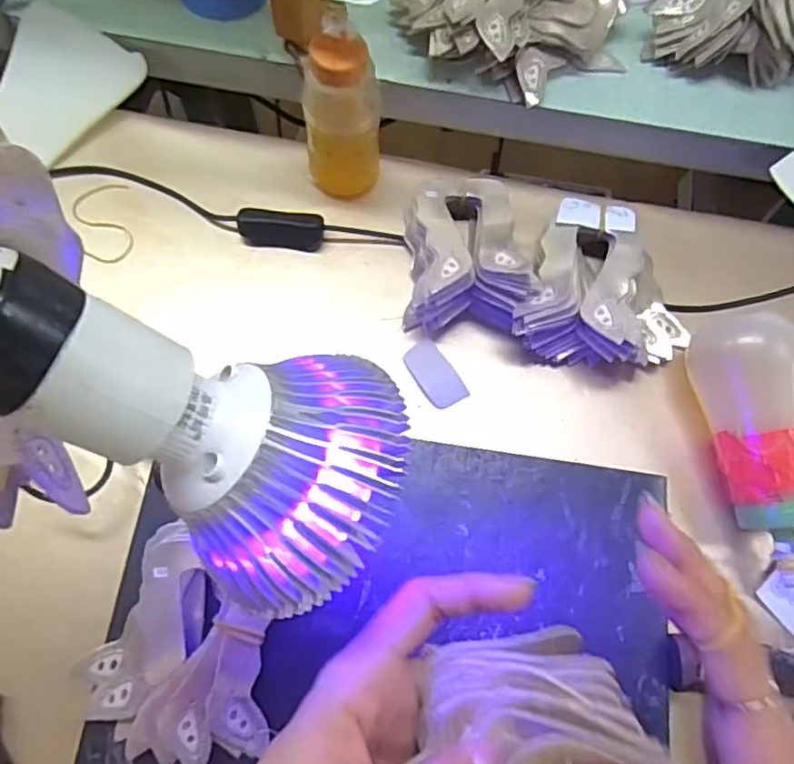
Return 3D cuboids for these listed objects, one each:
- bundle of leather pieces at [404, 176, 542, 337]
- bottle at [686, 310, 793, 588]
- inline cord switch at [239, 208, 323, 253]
[{"bbox_3d":[0.046,-0.095,0.429,0.078,0.056,0.115,1,70,-2],"label":"bundle of leather pieces"},{"bbox_3d":[0.221,0.037,0.386,0.058,0.057,0.156,-1,70,-2],"label":"bottle"},{"bbox_3d":[-0.083,-0.110,0.452,0.059,0.022,0.020,5,70,0],"label":"inline cord switch"}]

